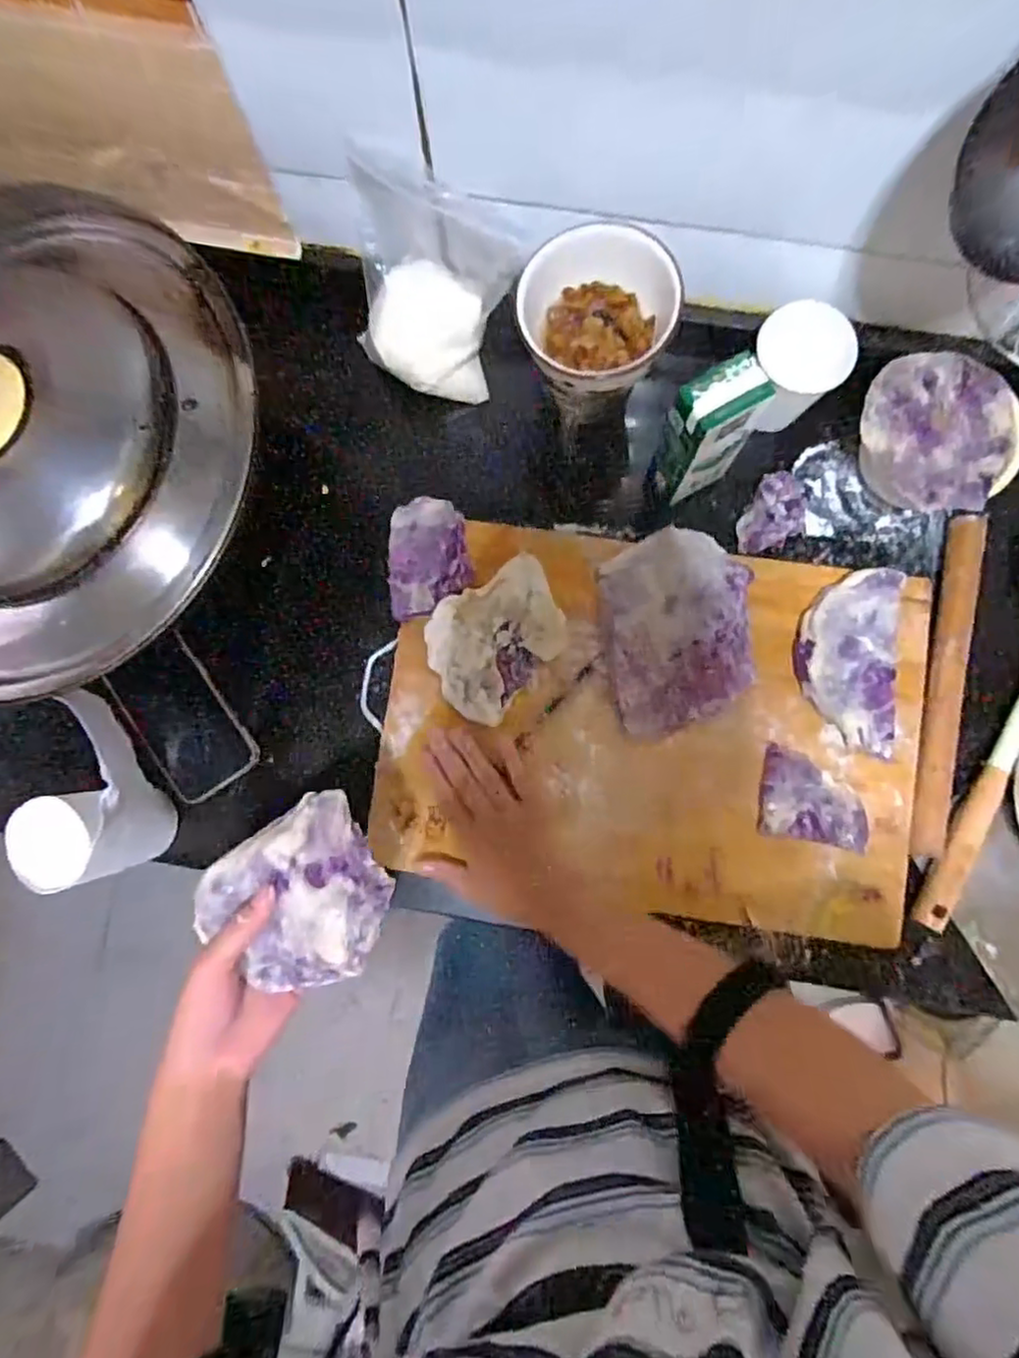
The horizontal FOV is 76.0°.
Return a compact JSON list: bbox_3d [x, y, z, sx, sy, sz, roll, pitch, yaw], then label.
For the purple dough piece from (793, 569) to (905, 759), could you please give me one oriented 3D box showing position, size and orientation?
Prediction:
[{"bbox_3d":[0.273,-0.017,0.525,0.077,0.020,0.145,6,87,1],"label":"purple dough piece"}]

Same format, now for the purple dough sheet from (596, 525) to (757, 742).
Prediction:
[{"bbox_3d":[0.140,-0.040,0.536,0.117,0.004,0.159,-8,87,0],"label":"purple dough sheet"}]

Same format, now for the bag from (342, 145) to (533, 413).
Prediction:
[{"bbox_3d":[-0.060,-0.310,0.520,0.120,0.127,0.116,11,87,1],"label":"bag"}]

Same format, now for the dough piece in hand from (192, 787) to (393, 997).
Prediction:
[{"bbox_3d":[-0.130,0.140,0.404,0.125,0.047,0.105,-37,87,-1],"label":"dough piece in hand"}]

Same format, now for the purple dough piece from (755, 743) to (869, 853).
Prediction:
[{"bbox_3d":[0.243,0.096,0.518,0.083,0.023,0.067,11,87,1],"label":"purple dough piece"}]

